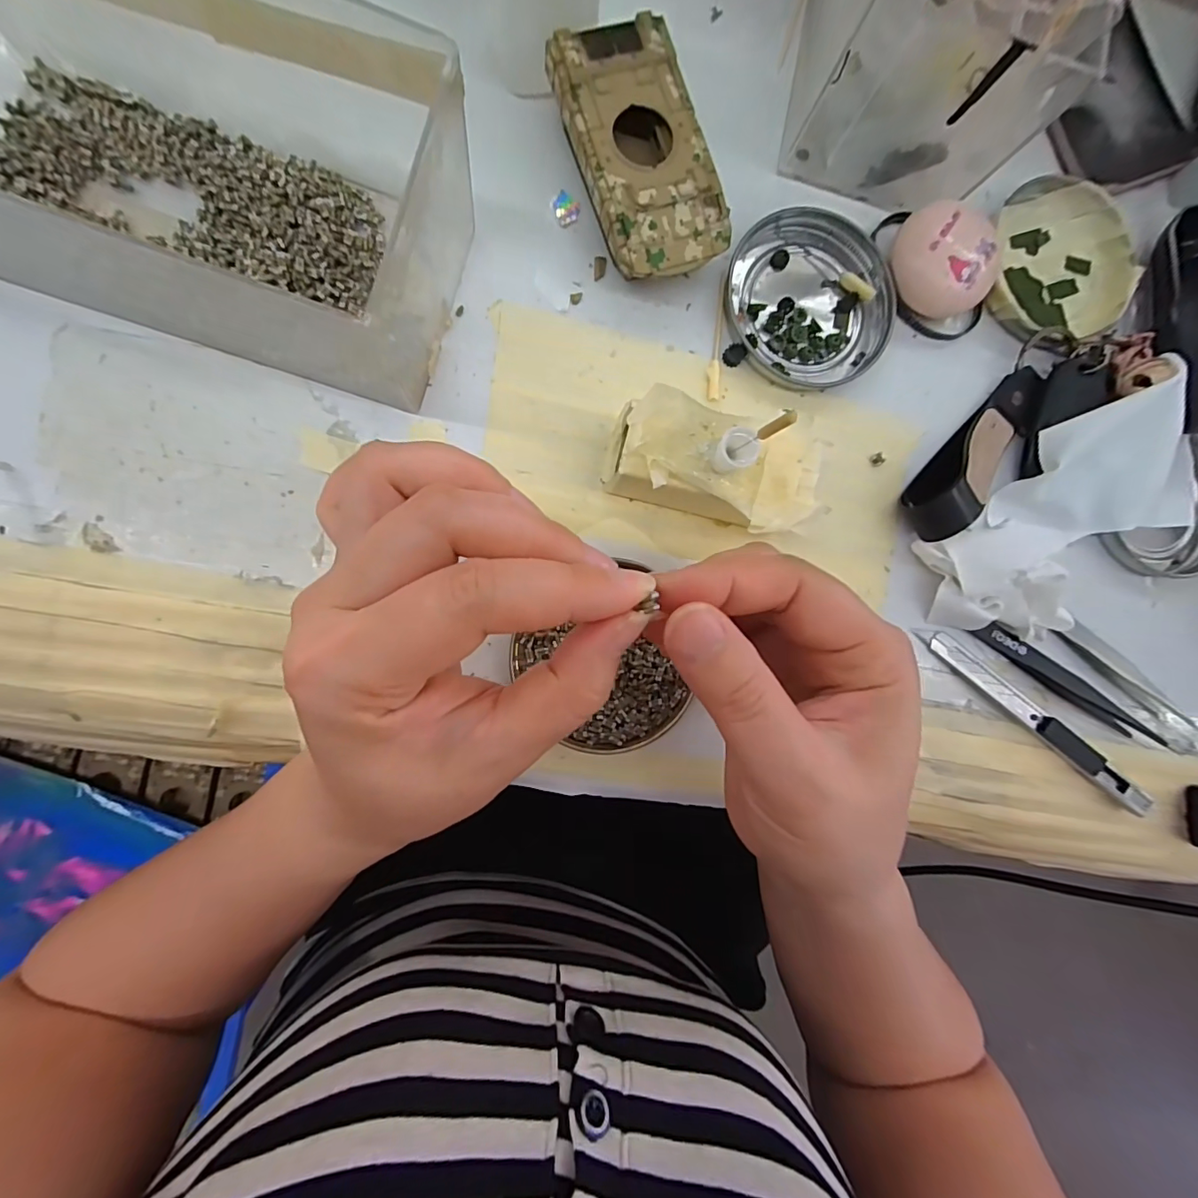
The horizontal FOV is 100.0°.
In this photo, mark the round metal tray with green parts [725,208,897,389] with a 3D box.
[{"bbox_3d":[0.096,-0.138,0.230,0.077,0.007,0.075,0,90,-7],"label":"round metal tray with green parts"}]

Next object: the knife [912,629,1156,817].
[{"bbox_3d":[0.208,0.057,0.237,0.132,0.012,0.011,40,85,-6],"label":"knife"}]

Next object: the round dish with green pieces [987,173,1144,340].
[{"bbox_3d":[0.227,-0.167,0.249,0.073,0.014,0.078,0,90,-7],"label":"round dish with green pieces"}]

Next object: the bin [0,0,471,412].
[{"bbox_3d":[-0.146,-0.144,0.167,0.185,0.069,0.090,19,88,-7],"label":"bin"}]

